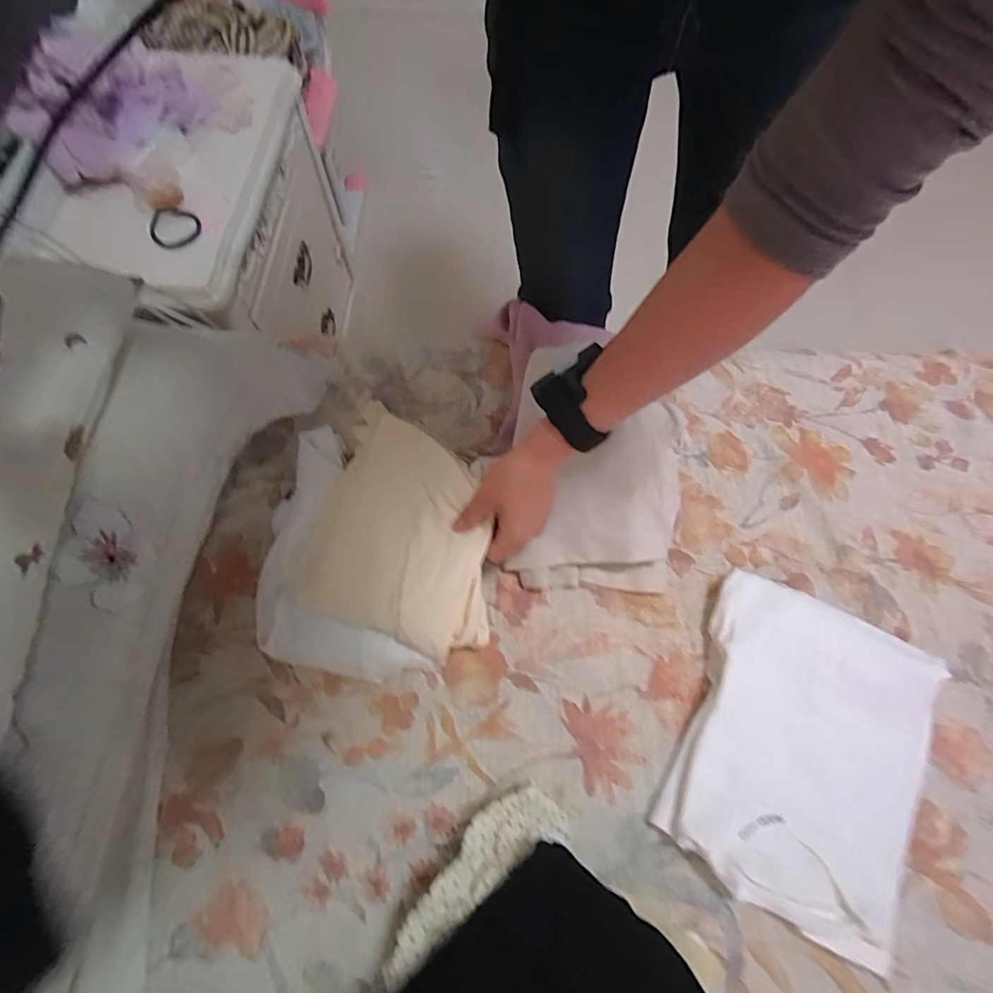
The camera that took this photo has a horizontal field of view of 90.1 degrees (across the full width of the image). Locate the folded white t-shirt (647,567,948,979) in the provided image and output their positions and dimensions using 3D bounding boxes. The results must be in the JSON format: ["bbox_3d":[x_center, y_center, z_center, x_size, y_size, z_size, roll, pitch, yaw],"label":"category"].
[{"bbox_3d":[0.280,0.229,0.455,0.211,0.037,0.261,24,72,8],"label":"folded white t-shirt"}]

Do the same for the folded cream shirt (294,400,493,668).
[{"bbox_3d":[-0.088,0.023,0.502,0.196,0.046,0.226,16,71,5],"label":"folded cream shirt"}]

